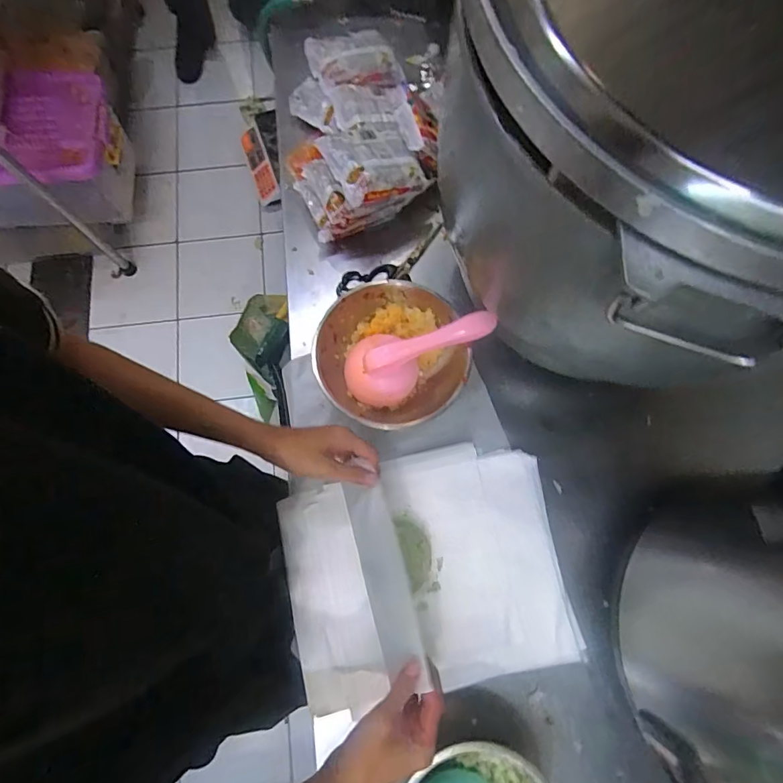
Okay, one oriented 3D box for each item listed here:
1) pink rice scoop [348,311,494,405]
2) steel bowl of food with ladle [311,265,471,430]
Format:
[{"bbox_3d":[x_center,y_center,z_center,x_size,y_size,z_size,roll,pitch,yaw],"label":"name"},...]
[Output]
[{"bbox_3d":[0.036,-0.050,0.583,0.202,0.083,0.089,-25,76,14],"label":"pink rice scoop"},{"bbox_3d":[-0.003,-0.048,0.598,0.199,0.074,0.199,0,76,0],"label":"steel bowl of food with ladle"}]

